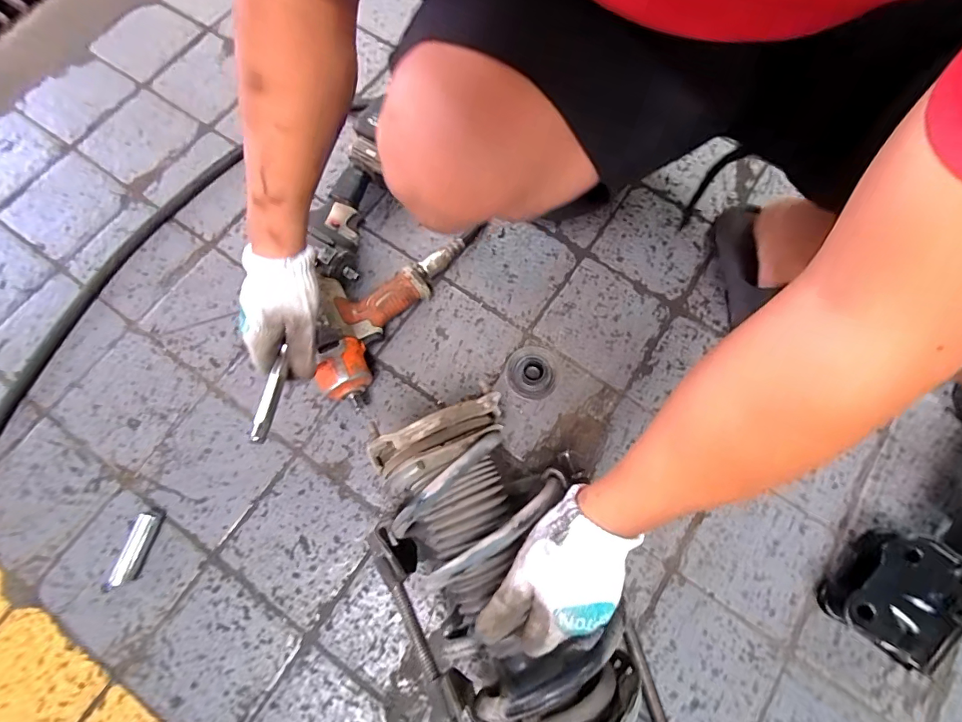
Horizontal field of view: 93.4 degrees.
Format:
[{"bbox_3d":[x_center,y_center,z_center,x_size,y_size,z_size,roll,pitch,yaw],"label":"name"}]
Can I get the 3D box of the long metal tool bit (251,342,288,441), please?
[{"bbox_3d":[-0.206,0.034,0.444,0.013,0.013,0.098,2,58,-2],"label":"long metal tool bit"}]

